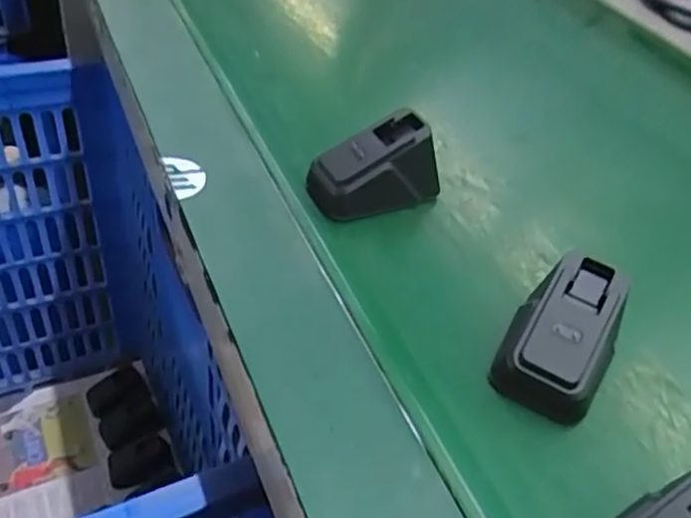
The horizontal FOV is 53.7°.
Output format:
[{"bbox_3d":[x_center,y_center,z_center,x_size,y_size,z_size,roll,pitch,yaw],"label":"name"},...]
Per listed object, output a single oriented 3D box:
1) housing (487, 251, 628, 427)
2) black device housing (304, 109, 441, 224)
[{"bbox_3d":[0.094,0.032,0.290,0.048,0.040,0.063,25,44,18],"label":"housing"},{"bbox_3d":[0.015,-0.049,0.362,0.060,0.042,0.033,-15,46,-24],"label":"black device housing"}]

